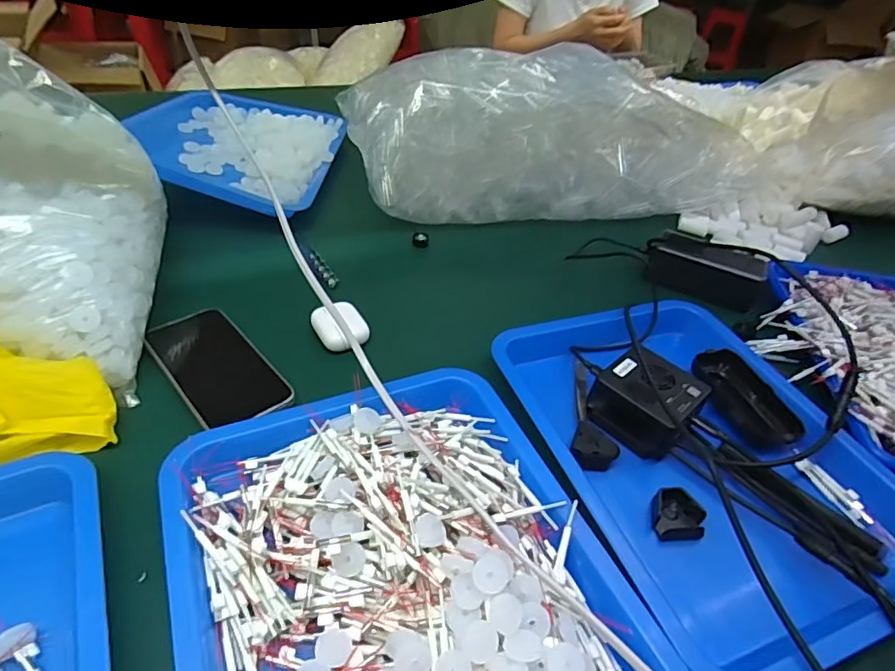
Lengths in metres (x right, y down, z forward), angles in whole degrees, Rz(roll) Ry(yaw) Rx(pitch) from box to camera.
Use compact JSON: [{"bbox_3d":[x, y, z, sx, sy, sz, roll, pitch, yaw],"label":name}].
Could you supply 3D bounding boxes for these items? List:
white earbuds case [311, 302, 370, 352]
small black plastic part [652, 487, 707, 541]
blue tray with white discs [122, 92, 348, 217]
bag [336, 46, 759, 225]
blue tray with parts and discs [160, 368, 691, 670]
[{"bbox_3d":[-0.106,-0.007,0.529,0.048,0.023,0.059,-17,47,-25],"label":"white earbuds case"},{"bbox_3d":[0.175,0.138,0.407,0.037,0.021,0.036,1,42,-7],"label":"small black plastic part"},{"bbox_3d":[-0.313,-0.287,0.785,0.287,0.034,0.313,7,41,-1],"label":"blue tray with white discs"},{"bbox_3d":[0.147,-0.298,0.790,0.565,0.172,0.275,-3,43,-12],"label":"bag"},{"bbox_3d":[-0.026,0.162,0.333,0.261,0.044,0.329,-13,46,-22],"label":"blue tray with parts and discs"}]

